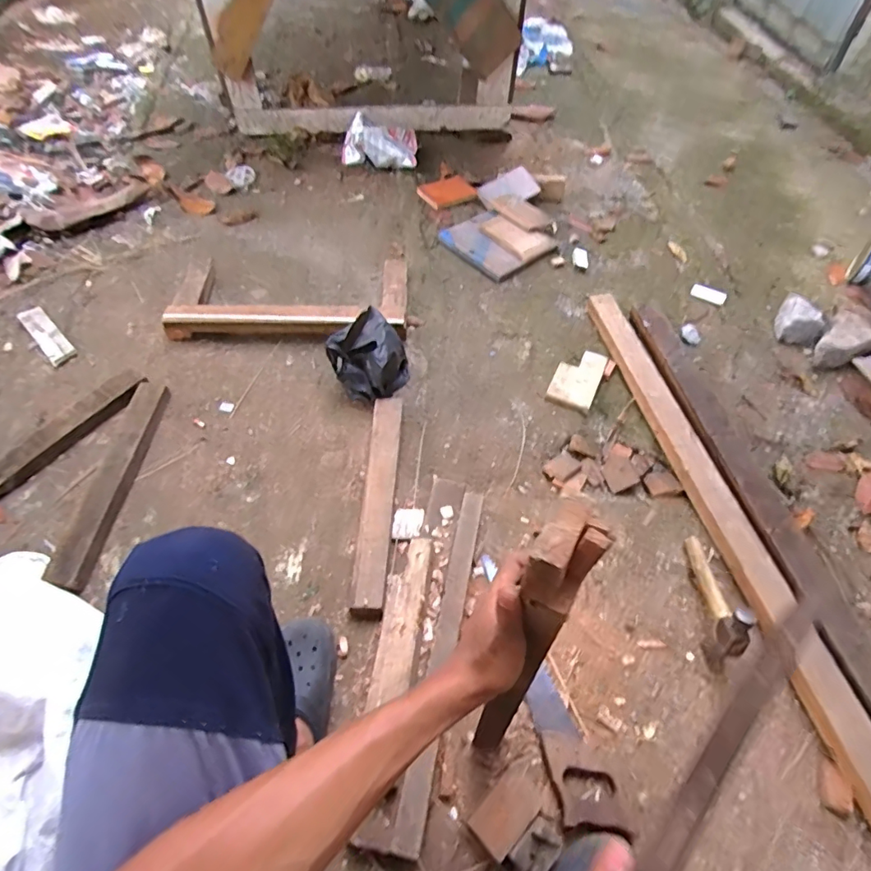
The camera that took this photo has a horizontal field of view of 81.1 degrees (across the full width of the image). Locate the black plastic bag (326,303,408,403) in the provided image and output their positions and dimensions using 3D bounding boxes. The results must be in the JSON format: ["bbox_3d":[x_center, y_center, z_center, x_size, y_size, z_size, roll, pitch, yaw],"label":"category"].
[{"bbox_3d":[-0.146,-0.169,1.136,0.154,0.131,0.164,35,63,21],"label":"black plastic bag"}]

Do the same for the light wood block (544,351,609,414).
[{"bbox_3d":[0.335,-0.138,1.194,0.101,0.014,0.184,23,59,14],"label":"light wood block"}]

